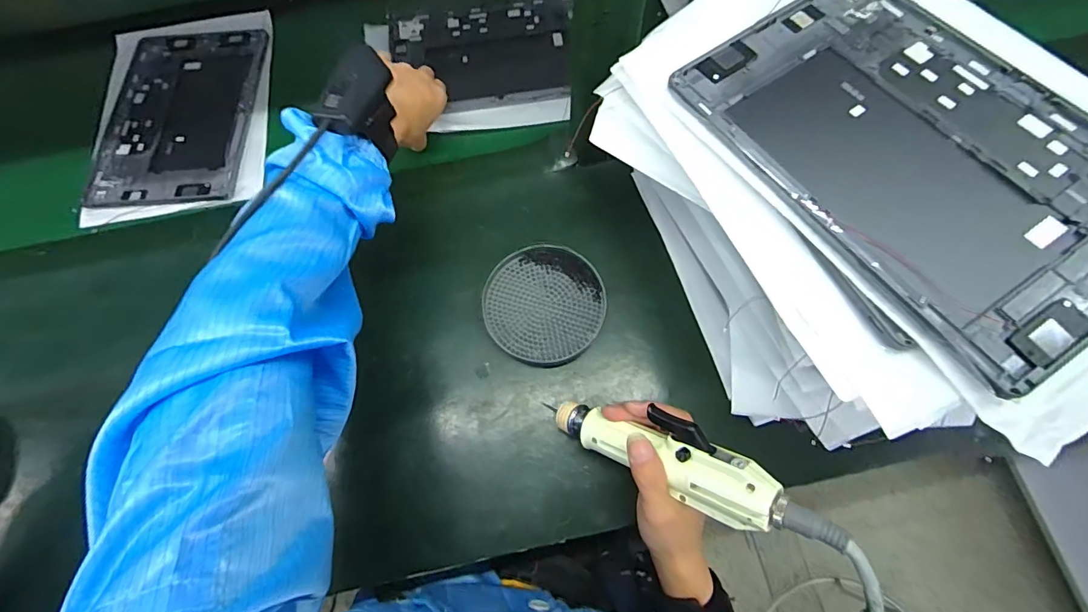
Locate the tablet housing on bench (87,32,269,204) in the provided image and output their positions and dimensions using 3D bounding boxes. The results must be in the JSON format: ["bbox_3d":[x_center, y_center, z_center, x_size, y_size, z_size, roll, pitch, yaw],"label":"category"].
[{"bbox_3d":[-0.434,-0.231,0.554,0.175,0.008,0.254,-4,70,1],"label":"tablet housing on bench"}]

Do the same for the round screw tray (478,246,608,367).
[{"bbox_3d":[0.000,-0.003,0.442,0.113,0.012,0.111,-1,71,2],"label":"round screw tray"}]

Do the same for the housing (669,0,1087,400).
[{"bbox_3d":[0.220,-0.097,0.275,0.168,0.011,0.254,-33,68,-6],"label":"housing"}]

